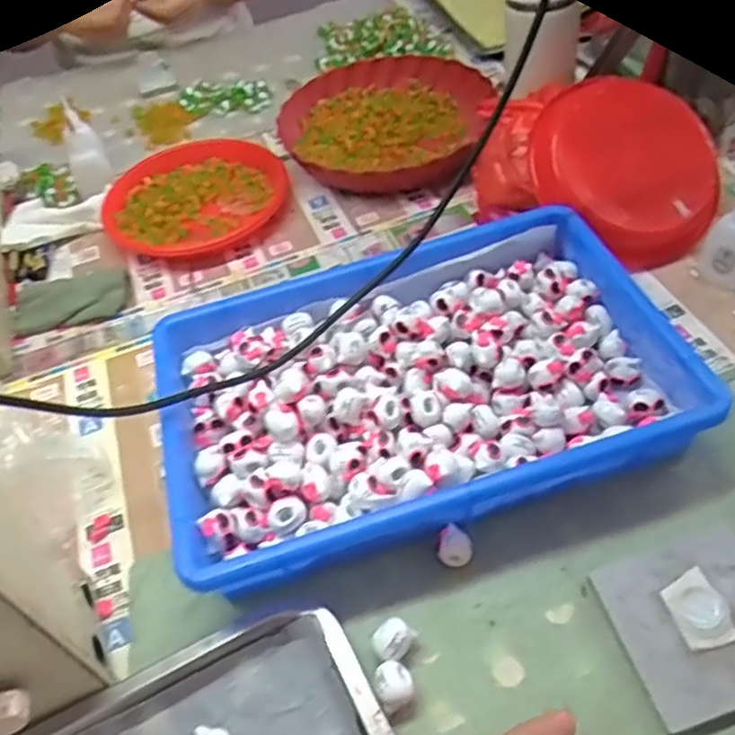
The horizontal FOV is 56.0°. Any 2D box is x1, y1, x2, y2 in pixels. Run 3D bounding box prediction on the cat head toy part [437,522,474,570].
[{"bbox_3d":[0.058,0.121,0.457,0.022,0.029,0.023,-4,48,4],"label":"cat head toy part"}]

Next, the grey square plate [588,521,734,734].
[{"bbox_3d":[0.198,0.148,0.405,0.099,0.014,0.101,-19,49,-4],"label":"grey square plate"}]

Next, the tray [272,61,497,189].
[{"bbox_3d":[0.021,-0.283,0.795,0.220,0.058,0.223,12,51,17],"label":"tray"}]

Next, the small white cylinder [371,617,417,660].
[{"bbox_3d":[0.016,0.166,0.422,0.026,0.020,0.022,-27,50,-16],"label":"small white cylinder"}]

